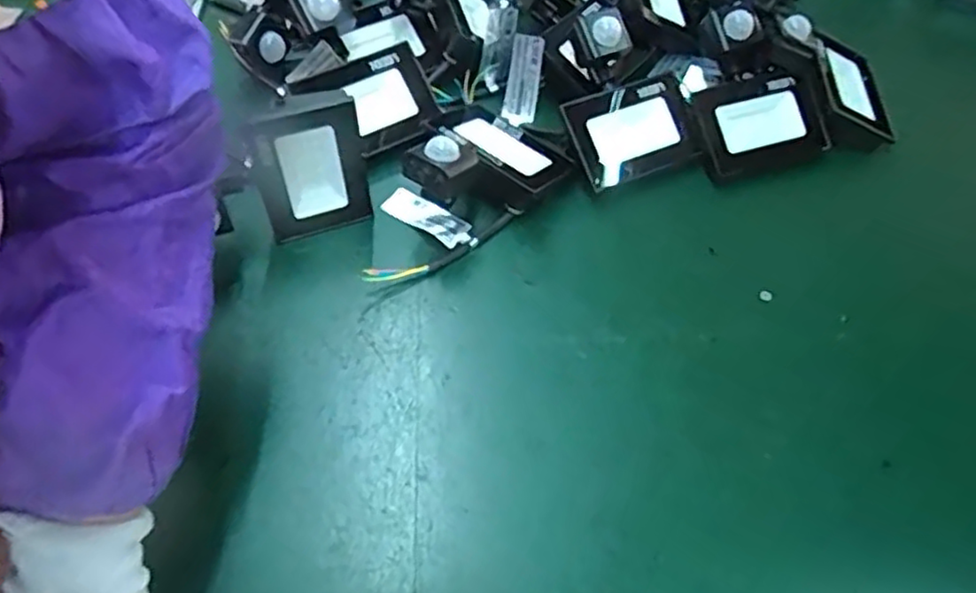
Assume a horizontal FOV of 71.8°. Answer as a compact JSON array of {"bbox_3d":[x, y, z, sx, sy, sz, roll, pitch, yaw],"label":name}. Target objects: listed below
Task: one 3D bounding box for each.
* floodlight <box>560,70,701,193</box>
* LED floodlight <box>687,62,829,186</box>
[{"bbox_3d":[0.114,-0.133,0.545,0.095,0.022,0.078,-22,96,-11],"label":"floodlight"},{"bbox_3d":[0.219,-0.143,0.557,0.105,0.027,0.085,-19,91,-5],"label":"LED floodlight"}]

